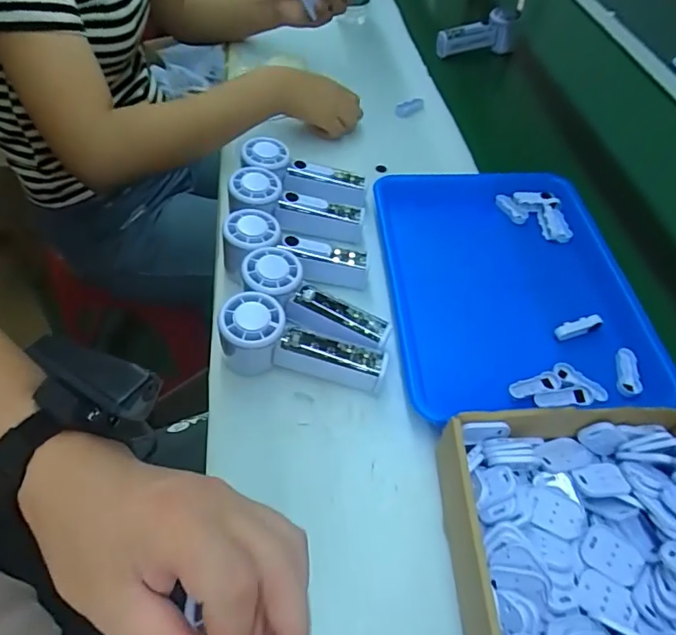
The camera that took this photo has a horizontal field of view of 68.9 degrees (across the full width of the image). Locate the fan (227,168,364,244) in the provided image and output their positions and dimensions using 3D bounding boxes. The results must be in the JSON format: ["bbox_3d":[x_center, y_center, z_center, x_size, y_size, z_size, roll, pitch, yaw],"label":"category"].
[{"bbox_3d":[-0.047,-0.124,0.560,0.152,0.034,0.063,18,51,-14],"label":"fan"}]

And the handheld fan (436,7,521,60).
[{"bbox_3d":[0.273,-0.539,0.933,0.164,0.077,0.044,-10,53,-10],"label":"handheld fan"}]

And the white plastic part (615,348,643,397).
[{"bbox_3d":[0.283,0.053,0.481,0.021,0.008,0.051,-6,56,18],"label":"white plastic part"}]

